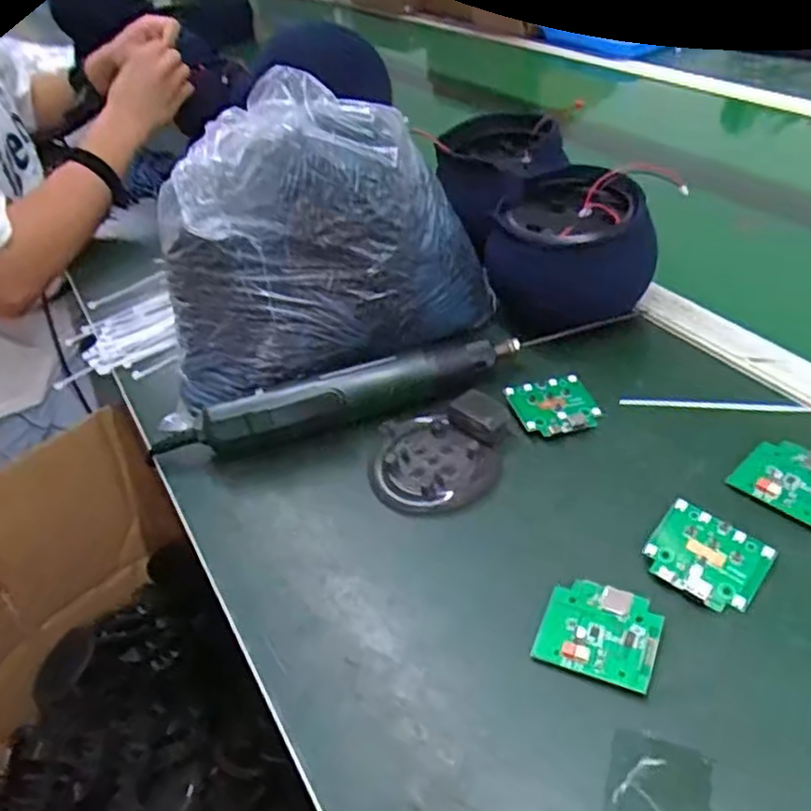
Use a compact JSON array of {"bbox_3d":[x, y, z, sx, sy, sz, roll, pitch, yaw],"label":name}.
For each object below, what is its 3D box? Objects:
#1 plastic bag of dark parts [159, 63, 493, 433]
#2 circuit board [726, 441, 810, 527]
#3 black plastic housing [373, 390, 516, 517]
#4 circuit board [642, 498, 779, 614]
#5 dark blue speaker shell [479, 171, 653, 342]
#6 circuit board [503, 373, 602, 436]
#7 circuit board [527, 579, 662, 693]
[{"bbox_3d":[-0.069,-0.117,0.556,0.254,0.211,0.137,-5,40,6],"label":"plastic bag of dark parts"},{"bbox_3d":[0.239,0.046,0.438,0.055,0.012,0.061,-34,45,-25],"label":"circuit board"},{"bbox_3d":[0.027,0.033,0.497,0.103,0.027,0.082,-18,41,-8],"label":"black plastic housing"},{"bbox_3d":[0.170,0.086,0.404,0.060,0.004,0.053,31,60,27],"label":"circuit board"},{"bbox_3d":[0.133,-0.118,0.596,0.126,0.103,0.099,-18,40,-8],"label":"dark blue speaker shell"},{"bbox_3d":[0.108,0.000,0.519,0.060,0.004,0.052,-10,46,-17],"label":"circuit board"},{"bbox_3d":[0.103,0.119,0.379,0.059,0.010,0.051,12,45,24],"label":"circuit board"}]

